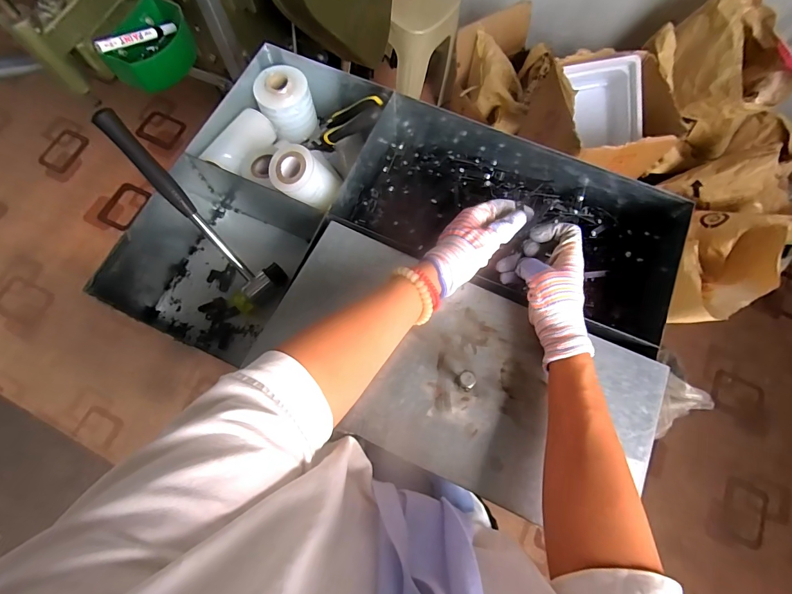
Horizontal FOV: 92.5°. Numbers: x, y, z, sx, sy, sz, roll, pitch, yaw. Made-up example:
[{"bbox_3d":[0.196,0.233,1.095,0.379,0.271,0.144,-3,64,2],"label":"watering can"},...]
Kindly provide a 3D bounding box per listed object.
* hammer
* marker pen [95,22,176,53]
[{"bbox_3d":[-0.250,-0.099,0.471,0.078,0.031,0.269,-41,120,-12],"label":"hammer"},{"bbox_3d":[-0.412,-0.417,0.608,0.015,0.017,0.142,30,52,8],"label":"marker pen"}]

